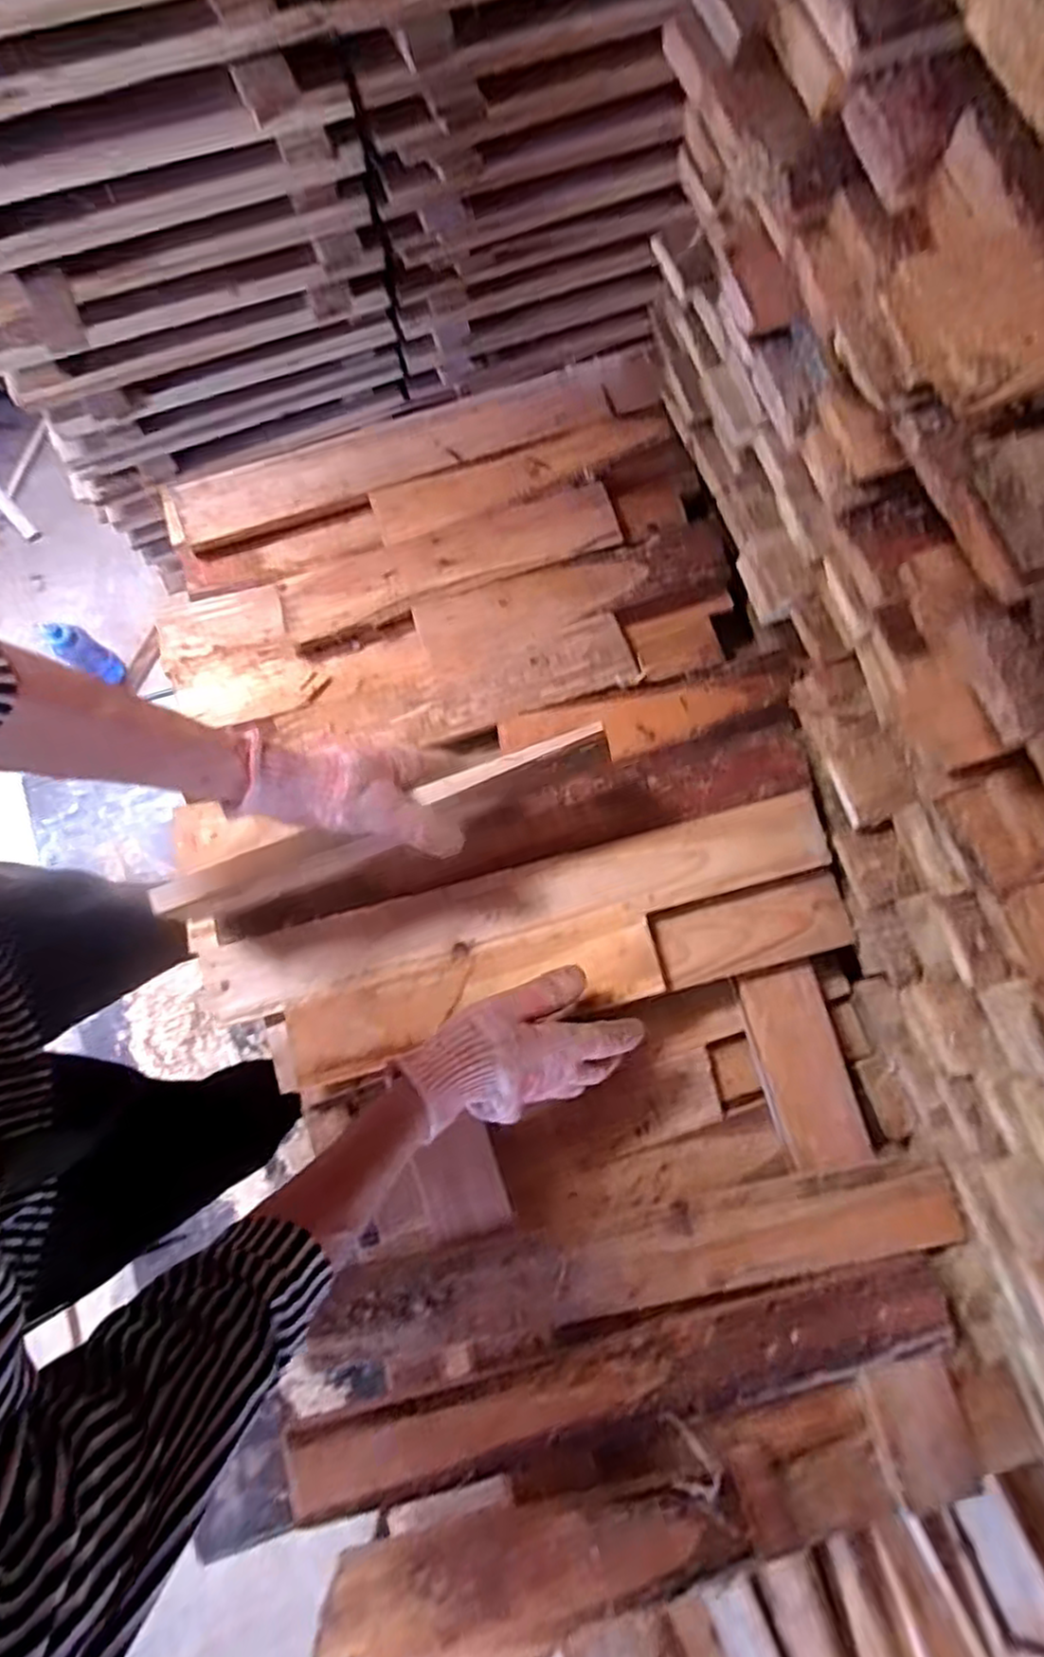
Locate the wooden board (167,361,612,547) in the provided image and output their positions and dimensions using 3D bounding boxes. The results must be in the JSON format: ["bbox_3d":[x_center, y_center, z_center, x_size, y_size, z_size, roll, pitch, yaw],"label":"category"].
[{"bbox_3d":[-0.119,-0.350,0.661,0.406,0.015,0.063,-19,79,-4],"label":"wooden board"}]

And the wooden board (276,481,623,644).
[{"bbox_3d":[-0.064,-0.242,0.644,0.307,0.015,0.065,-19,79,-4],"label":"wooden board"}]

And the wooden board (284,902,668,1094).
[{"bbox_3d":[-0.038,0.134,0.563,0.295,0.011,0.070,-16,79,-3],"label":"wooden board"}]

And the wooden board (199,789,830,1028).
[{"bbox_3d":[-0.002,0.062,0.578,0.504,0.009,0.062,-14,79,-3],"label":"wooden board"}]

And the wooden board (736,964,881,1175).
[{"bbox_3d":[0.231,0.197,0.584,0.063,0.010,0.155,-18,78,15],"label":"wooden board"}]

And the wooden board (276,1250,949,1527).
[{"bbox_3d":[0.080,0.420,0.533,0.498,0.021,0.070,-14,79,-3],"label":"wooden board"}]

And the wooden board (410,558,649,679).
[{"bbox_3d":[0.010,-0.197,0.633,0.207,0.007,0.069,-18,79,-4],"label":"wooden board"}]

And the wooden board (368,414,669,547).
[{"bbox_3d":[0.000,-0.326,0.656,0.278,0.011,0.056,-19,79,-4],"label":"wooden board"}]

